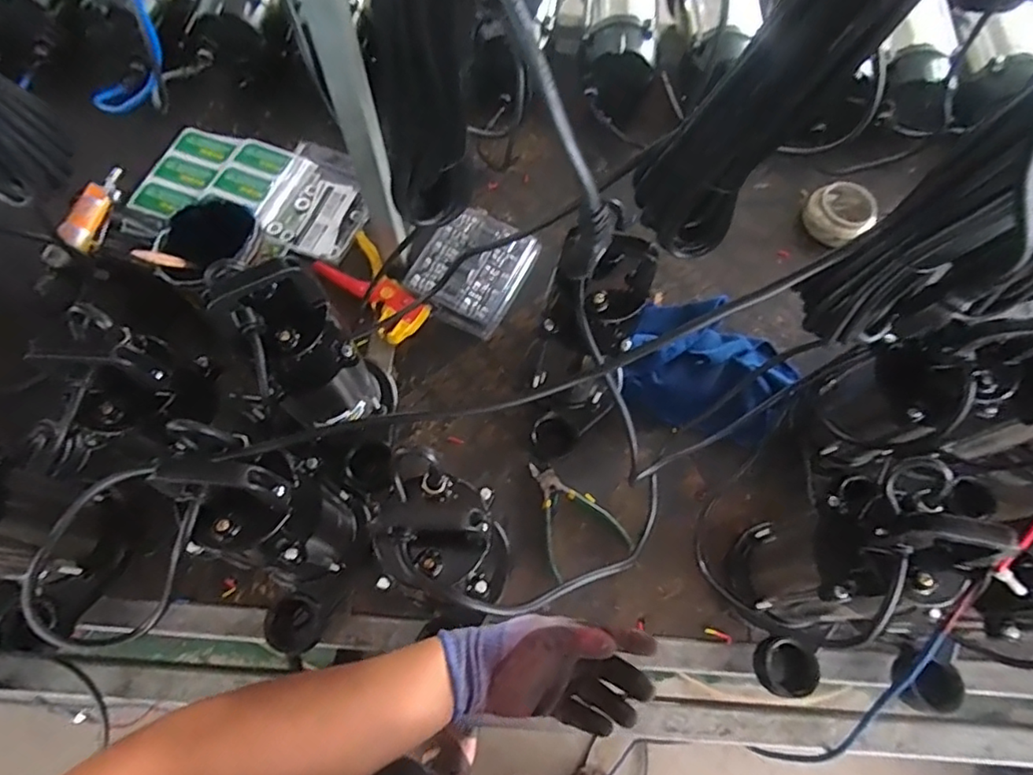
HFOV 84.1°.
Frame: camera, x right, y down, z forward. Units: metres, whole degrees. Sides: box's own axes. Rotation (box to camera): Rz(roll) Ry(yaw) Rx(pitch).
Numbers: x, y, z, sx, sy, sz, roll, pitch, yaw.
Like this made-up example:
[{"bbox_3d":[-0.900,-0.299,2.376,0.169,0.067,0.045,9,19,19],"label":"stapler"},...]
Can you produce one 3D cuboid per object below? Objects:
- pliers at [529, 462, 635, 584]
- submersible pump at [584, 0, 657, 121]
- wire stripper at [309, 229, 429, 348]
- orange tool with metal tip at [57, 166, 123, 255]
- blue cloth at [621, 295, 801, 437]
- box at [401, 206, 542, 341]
[{"bbox_3d":[0.065,0.147,0.685,0.096,0.010,0.137,-22,71,-12],"label":"pliers"},{"bbox_3d":[0.156,-0.557,0.904,0.118,0.104,0.323,7,68,-1],"label":"submersible pump"},{"bbox_3d":[-0.189,-0.135,0.769,0.157,0.043,0.084,41,71,13],"label":"wire stripper"},{"bbox_3d":[-0.576,-0.247,0.779,0.033,0.025,0.127,8,68,0],"label":"orange tool with metal tip"},{"bbox_3d":[0.252,-0.033,0.737,0.207,0.070,0.180,26,69,7],"label":"blue cloth"},{"bbox_3d":[-0.056,-0.173,0.796,0.142,0.037,0.185,29,69,8],"label":"box"}]

